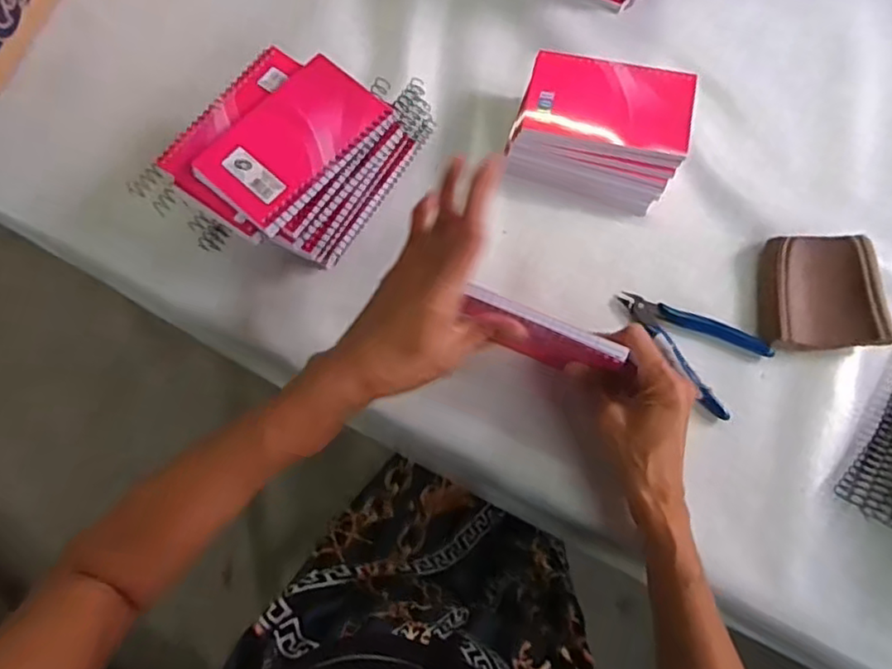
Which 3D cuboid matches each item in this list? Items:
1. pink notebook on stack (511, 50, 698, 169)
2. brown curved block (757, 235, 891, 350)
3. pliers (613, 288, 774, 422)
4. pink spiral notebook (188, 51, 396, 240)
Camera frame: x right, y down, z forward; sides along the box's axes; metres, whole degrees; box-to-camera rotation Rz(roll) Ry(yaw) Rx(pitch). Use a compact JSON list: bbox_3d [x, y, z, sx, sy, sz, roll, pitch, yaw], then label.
[{"bbox_3d":[0.130,-0.184,0.496,0.133,0.013,0.083,11,74,4],"label":"pink notebook on stack"},{"bbox_3d":[0.289,-0.032,0.476,0.080,0.029,0.086,4,74,2],"label":"brown curved block"},{"bbox_3d":[0.196,-0.001,0.479,0.069,0.009,0.116,-37,77,-10],"label":"pliers"},{"bbox_3d":[-0.113,-0.144,0.454,0.083,0.009,0.132,39,78,11],"label":"pink spiral notebook"}]

